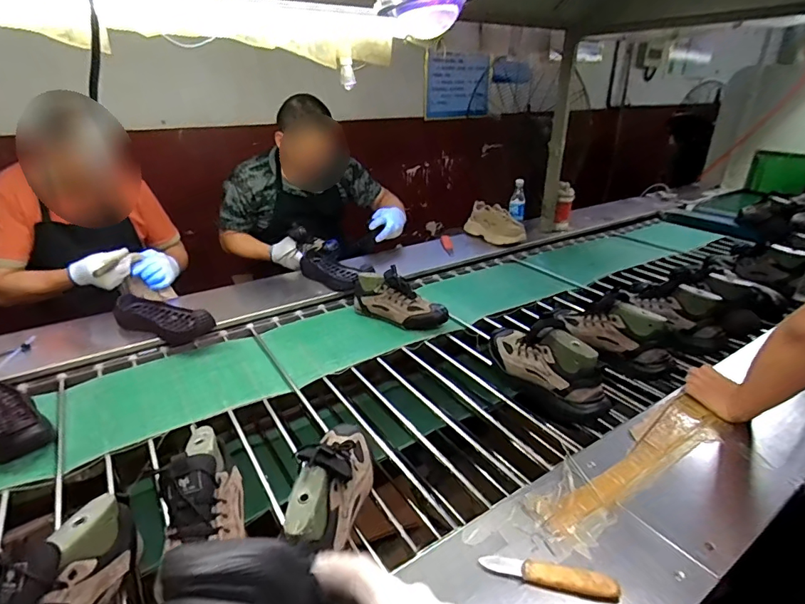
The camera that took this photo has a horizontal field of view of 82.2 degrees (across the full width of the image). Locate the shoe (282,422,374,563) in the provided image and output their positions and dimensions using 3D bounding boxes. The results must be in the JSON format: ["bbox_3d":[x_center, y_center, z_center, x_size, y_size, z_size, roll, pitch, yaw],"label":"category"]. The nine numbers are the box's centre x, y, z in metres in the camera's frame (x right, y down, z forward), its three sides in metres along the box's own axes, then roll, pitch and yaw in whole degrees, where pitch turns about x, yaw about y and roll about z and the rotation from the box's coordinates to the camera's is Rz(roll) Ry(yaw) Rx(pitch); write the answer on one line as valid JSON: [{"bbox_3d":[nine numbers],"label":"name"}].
[{"bbox_3d":[-0.100,0.251,0.674,0.086,0.105,0.245,6,11,11],"label":"shoe"}]

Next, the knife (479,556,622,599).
[{"bbox_3d":[0.182,0.337,0.576,0.161,0.018,0.027,8,26,14],"label":"knife"}]

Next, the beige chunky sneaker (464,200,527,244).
[{"bbox_3d":[0.362,-0.309,1.822,0.077,0.121,0.248,-12,28,-26],"label":"beige chunky sneaker"}]

